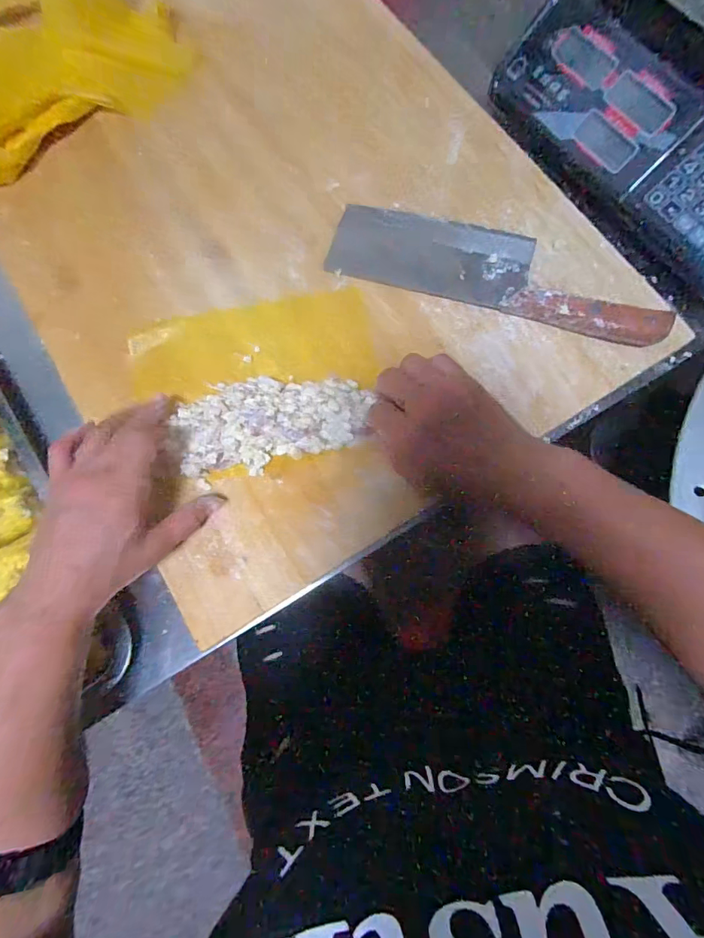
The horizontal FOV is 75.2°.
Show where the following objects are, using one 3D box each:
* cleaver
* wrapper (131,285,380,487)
[{"bbox_3d":[0.129,-0.187,0.411,0.294,0.029,0.087,19,78,5],"label":"cleaver"},{"bbox_3d":[-0.079,-0.079,0.386,0.201,0.033,0.155,-13,77,-2],"label":"wrapper"}]

